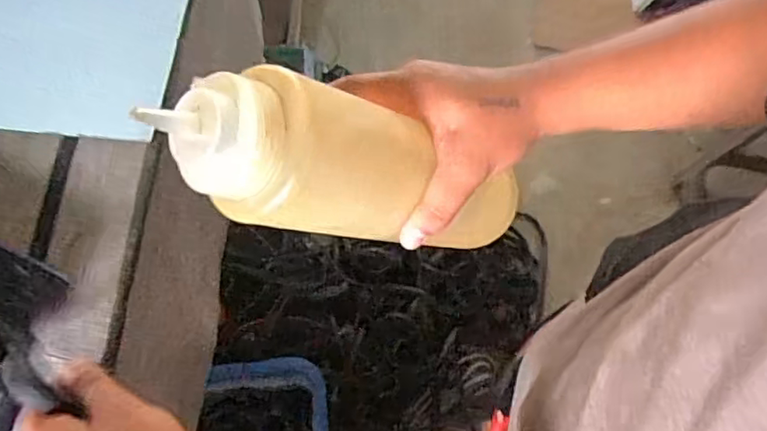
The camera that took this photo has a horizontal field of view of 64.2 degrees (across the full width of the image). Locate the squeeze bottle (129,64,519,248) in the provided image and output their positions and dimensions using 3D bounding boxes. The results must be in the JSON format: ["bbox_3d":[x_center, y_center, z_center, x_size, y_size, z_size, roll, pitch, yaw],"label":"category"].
[{"bbox_3d":[-0.009,-0.023,0.353,0.252,0.064,0.075,14,53,-47],"label":"squeeze bottle"}]

